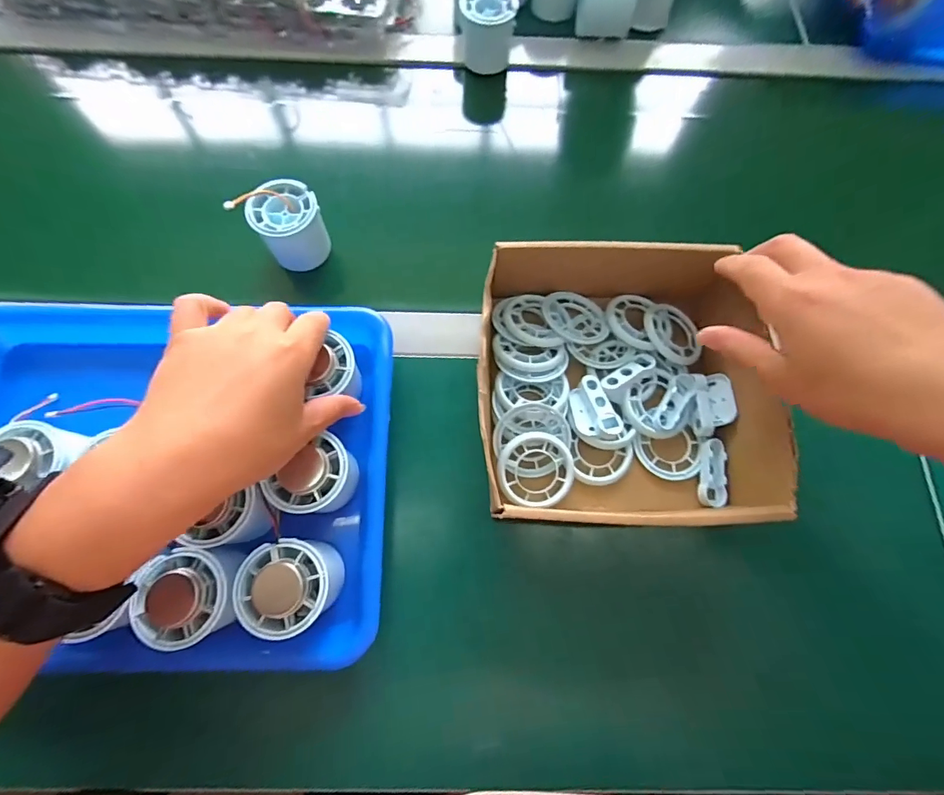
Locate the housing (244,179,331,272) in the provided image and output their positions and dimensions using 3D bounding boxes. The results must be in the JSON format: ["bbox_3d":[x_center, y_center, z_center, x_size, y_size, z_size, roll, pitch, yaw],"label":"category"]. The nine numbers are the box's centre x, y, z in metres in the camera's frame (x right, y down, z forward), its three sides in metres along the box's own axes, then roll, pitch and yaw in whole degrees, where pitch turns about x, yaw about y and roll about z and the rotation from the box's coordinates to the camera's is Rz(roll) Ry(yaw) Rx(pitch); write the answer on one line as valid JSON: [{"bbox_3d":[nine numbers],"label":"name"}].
[{"bbox_3d":[-0.153,-0.146,0.371,0.052,0.054,0.050,0,72,1],"label":"housing"}]

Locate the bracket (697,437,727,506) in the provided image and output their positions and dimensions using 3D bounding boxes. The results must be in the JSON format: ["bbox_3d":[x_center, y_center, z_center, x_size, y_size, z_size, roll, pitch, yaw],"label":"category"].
[{"bbox_3d":[0.182,0.057,0.331,0.020,0.013,0.050,3,73,2],"label":"bracket"}]

